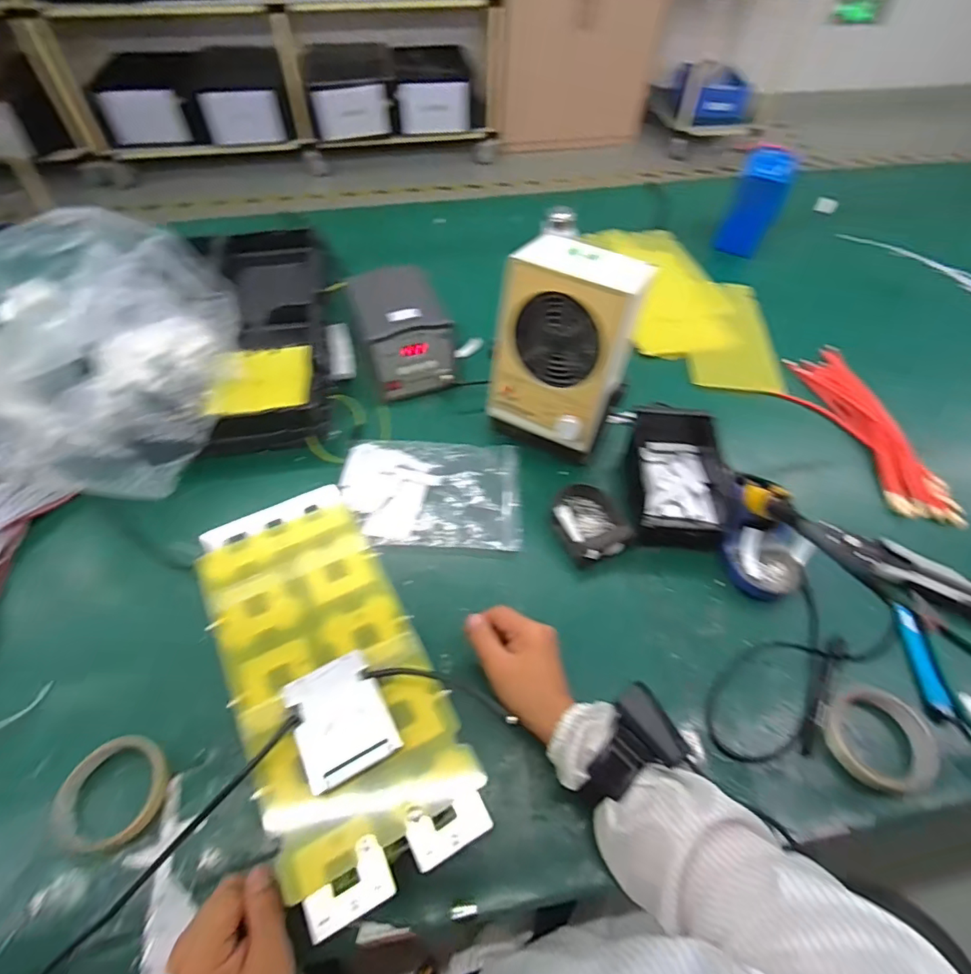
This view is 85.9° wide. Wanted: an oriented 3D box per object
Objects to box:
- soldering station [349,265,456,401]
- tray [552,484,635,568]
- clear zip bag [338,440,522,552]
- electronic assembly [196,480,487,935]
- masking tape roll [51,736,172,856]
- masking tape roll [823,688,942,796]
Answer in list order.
[{"bbox_3d":[-0.122,-0.237,0.772,0.128,0.105,0.166,-17,56,-13],"label":"soldering station"},{"bbox_3d":[0.129,0.041,0.642,0.080,0.027,0.102,-11,55,-9],"label":"tray"},{"bbox_3d":[-0.072,0.007,0.685,0.229,0.018,0.172,0,54,1],"label":"clear zip bag"},{"bbox_3d":[-0.127,0.135,0.411,0.139,0.034,0.320,-25,61,-16],"label":"electronic assembly"},{"bbox_3d":[-0.334,0.273,0.468,0.090,0.013,0.088,1,54,-1],"label":"masking tape roll"},{"bbox_3d":[0.390,0.249,0.513,0.101,0.017,0.092,1,54,-1],"label":"masking tape roll"}]

